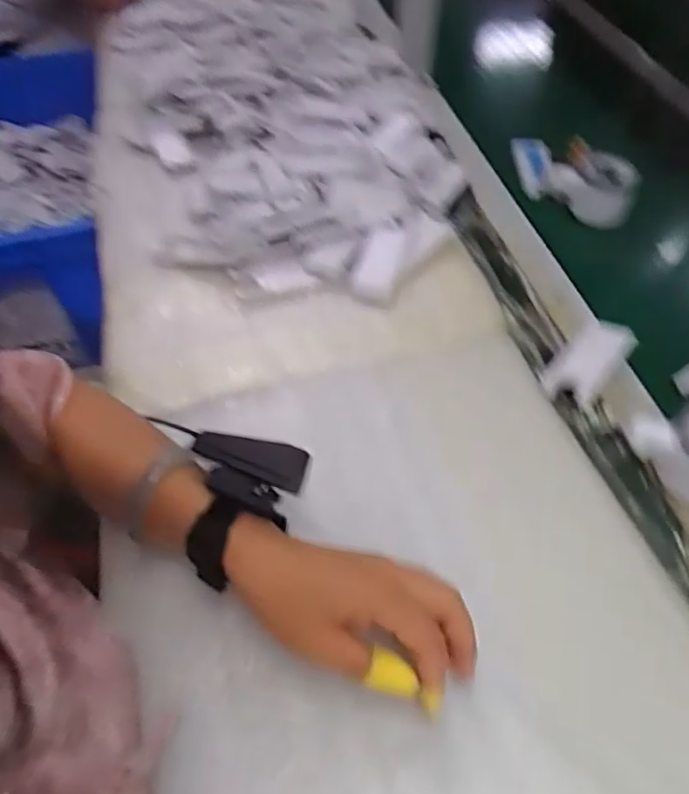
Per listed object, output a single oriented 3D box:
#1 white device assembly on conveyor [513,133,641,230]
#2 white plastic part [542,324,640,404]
[{"bbox_3d":[0.253,-0.254,0.691,0.050,0.067,0.185,-19,43,-15],"label":"white device assembly on conveyor"},{"bbox_3d":[0.209,-0.031,0.515,0.045,0.017,0.094,35,59,23],"label":"white plastic part"}]

